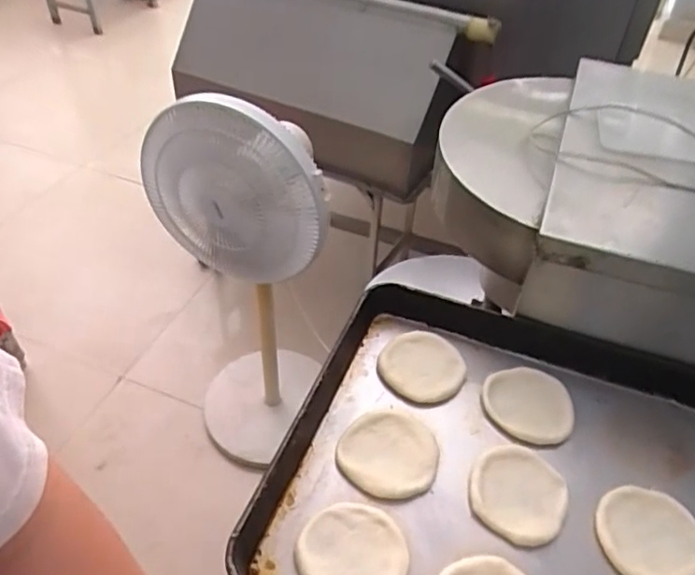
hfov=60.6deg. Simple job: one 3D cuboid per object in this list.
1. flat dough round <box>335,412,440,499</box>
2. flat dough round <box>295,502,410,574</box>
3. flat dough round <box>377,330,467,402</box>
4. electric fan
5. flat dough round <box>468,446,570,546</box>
[{"bbox_3d":[0.046,0.179,0.637,0.104,0.014,0.096,2,44,-2],"label":"flat dough round"},{"bbox_3d":[0.005,0.249,0.555,0.101,0.006,0.100,2,44,-2],"label":"flat dough round"},{"bbox_3d":[0.092,0.092,0.724,0.097,0.011,0.101,2,44,-2],"label":"flat dough round"},{"bbox_3d":[-0.224,0.003,1.254,0.274,0.875,0.397,-7,45,-11],"label":"electric fan"},{"bbox_3d":[0.177,0.211,0.614,0.092,0.018,0.096,2,44,-2],"label":"flat dough round"}]

